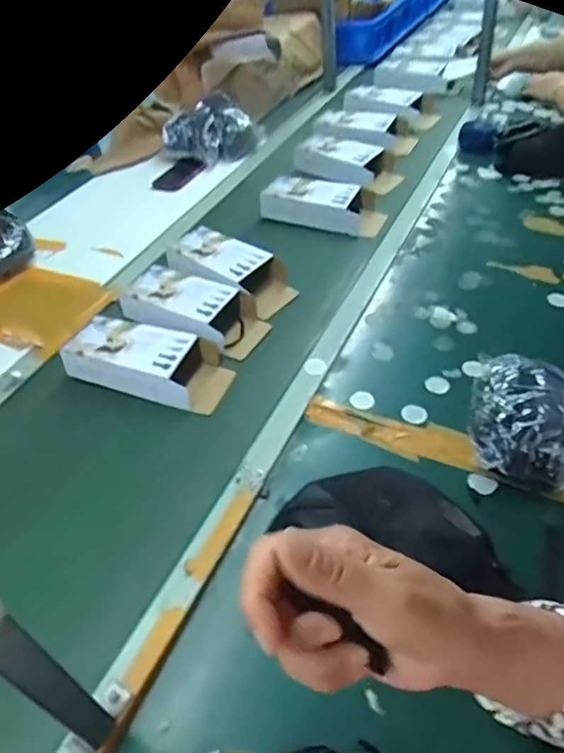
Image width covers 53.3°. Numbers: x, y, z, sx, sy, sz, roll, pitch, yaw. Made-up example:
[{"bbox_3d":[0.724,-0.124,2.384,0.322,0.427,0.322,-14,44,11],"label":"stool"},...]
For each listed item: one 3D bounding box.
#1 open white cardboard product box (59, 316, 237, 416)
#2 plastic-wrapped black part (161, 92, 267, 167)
[{"bbox_3d":[-0.205,-0.026,0.869,0.251,0.055,0.117,13,48,17],"label":"open white cardboard product box"},{"bbox_3d":[-0.179,-0.624,1.428,0.214,0.096,0.196,26,53,27],"label":"plastic-wrapped black part"}]

